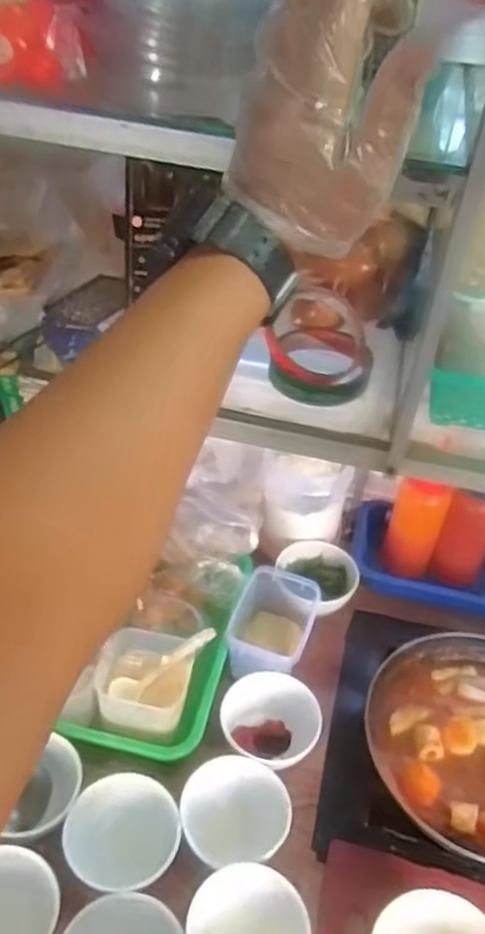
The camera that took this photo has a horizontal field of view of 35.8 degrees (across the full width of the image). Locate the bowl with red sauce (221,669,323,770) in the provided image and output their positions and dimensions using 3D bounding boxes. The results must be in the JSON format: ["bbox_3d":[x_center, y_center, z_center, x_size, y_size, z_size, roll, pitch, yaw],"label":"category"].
[{"bbox_3d":[0.027,0.246,0.723,0.088,0.053,0.091,3,41,-3],"label":"bowl with red sauce"}]

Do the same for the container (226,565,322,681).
[{"bbox_3d":[0.031,0.174,0.794,0.077,0.076,0.118,17,43,12],"label":"container"}]

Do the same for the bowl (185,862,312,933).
[{"bbox_3d":[0.003,0.367,0.581,0.090,0.065,0.086,3,41,-3],"label":"bowl"}]

